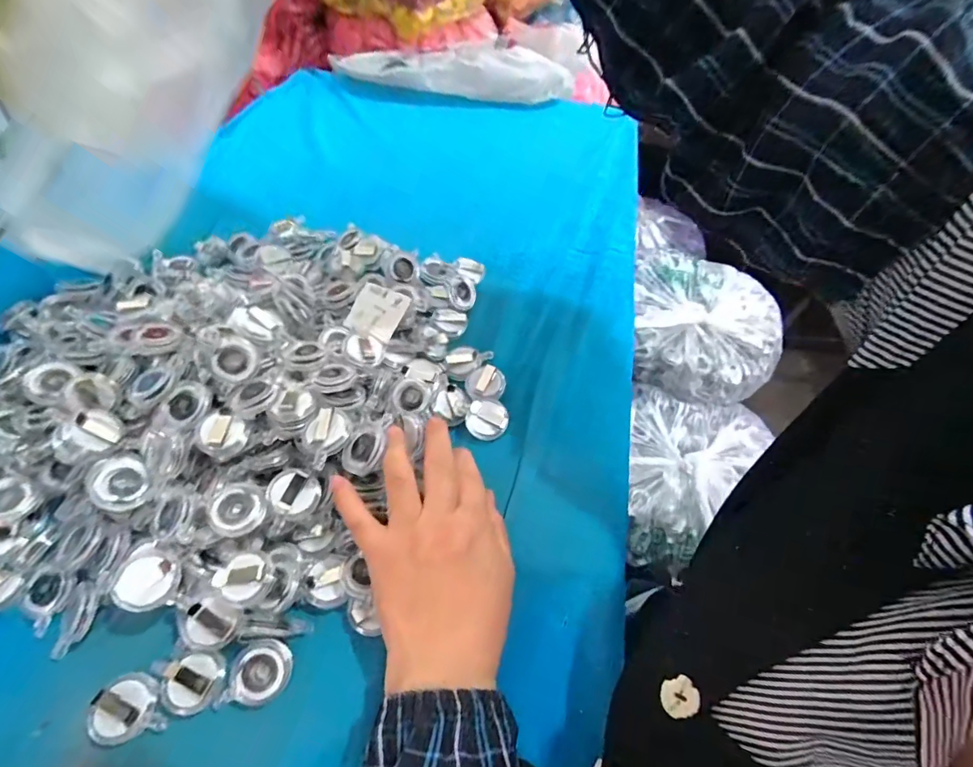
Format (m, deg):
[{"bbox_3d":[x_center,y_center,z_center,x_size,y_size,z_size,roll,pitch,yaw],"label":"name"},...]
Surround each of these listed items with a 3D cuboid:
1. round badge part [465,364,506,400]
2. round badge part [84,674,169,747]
[{"bbox_3d":[0.000,-0.001,0.367,0.029,0.010,0.033,20,57,11],"label":"round badge part"},{"bbox_3d":[-0.197,0.177,0.250,0.032,0.008,0.032,1,55,-2],"label":"round badge part"}]

